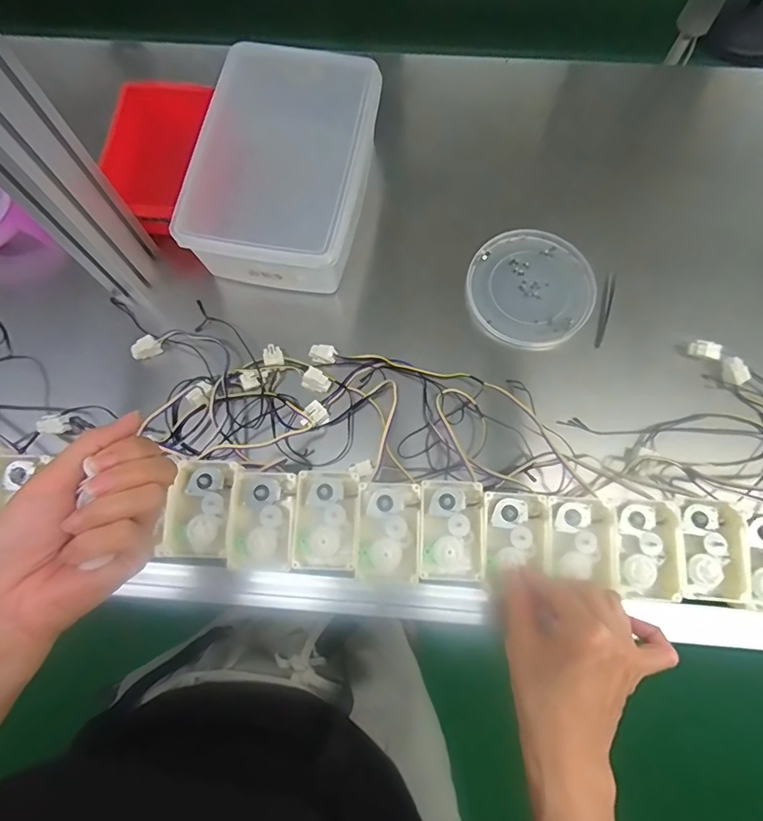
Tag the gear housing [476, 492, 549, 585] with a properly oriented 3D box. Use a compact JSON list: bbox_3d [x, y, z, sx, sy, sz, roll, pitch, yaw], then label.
[{"bbox_3d":[0.107,0.104,0.395,0.054,0.021,0.070,6,74,2],"label":"gear housing"}]

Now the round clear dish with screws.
[{"bbox_3d":[0.194,-0.163,0.622,0.153,0.023,0.167,0,74,0],"label":"round clear dish with screws"}]

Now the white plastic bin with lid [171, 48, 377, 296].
[{"bbox_3d":[-0.116,-0.292,0.601,0.191,0.112,0.300,10,74,3],"label":"white plastic bin with lid"}]

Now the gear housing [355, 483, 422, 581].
[{"bbox_3d":[0.005,0.099,0.393,0.050,0.021,0.073,3,74,1],"label":"gear housing"}]

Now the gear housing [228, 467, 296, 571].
[{"bbox_3d":[-0.096,0.089,0.393,0.047,0.020,0.076,3,74,1],"label":"gear housing"}]

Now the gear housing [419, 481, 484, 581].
[{"bbox_3d":[0.057,0.097,0.394,0.050,0.018,0.076,3,74,1],"label":"gear housing"}]

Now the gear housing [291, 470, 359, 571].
[{"bbox_3d":[-0.046,0.089,0.395,0.050,0.016,0.076,2,74,1],"label":"gear housing"}]

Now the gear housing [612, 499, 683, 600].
[{"bbox_3d":[0.212,0.117,0.402,0.053,0.036,0.077,2,74,1],"label":"gear housing"}]

